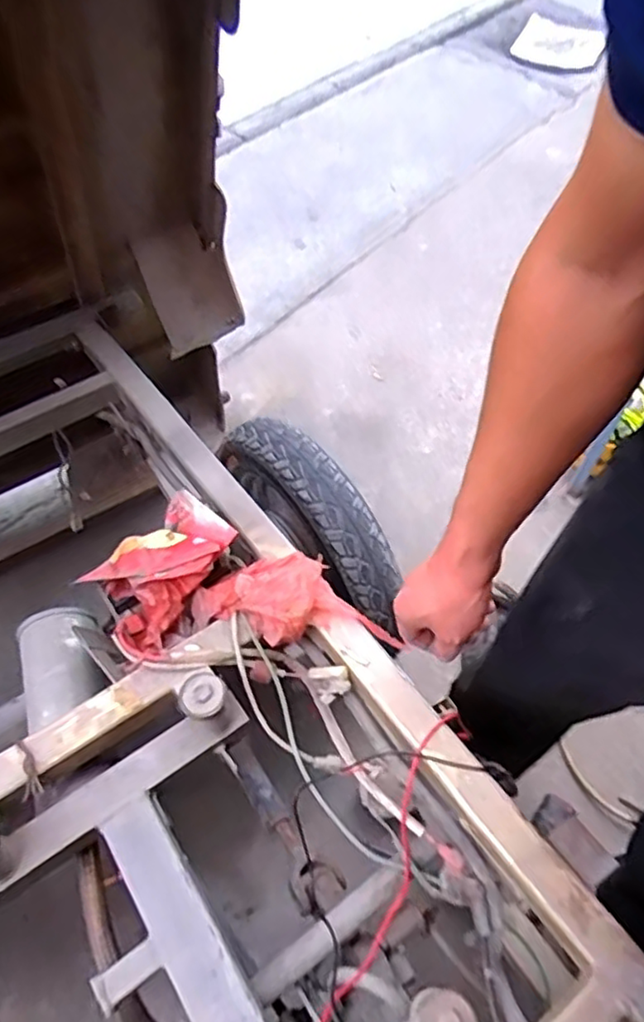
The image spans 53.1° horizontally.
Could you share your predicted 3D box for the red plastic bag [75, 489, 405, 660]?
[{"bbox_3d":[-0.091,0.069,0.698,0.312,0.071,0.166,-2,51,-2],"label":"red plastic bag"}]

